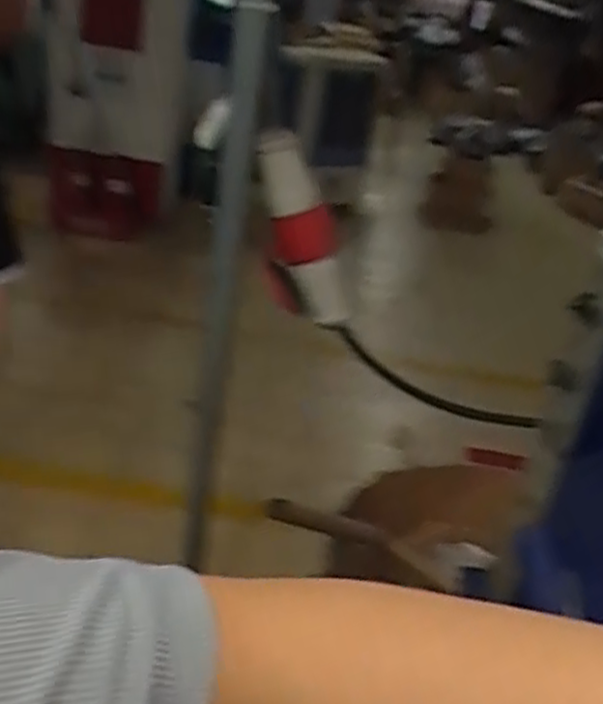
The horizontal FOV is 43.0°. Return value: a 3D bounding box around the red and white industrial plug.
[{"bbox_3d":[-0.002,-0.115,0.866,0.091,0.261,0.057,17,59,23],"label":"red and white industrial plug"}]

